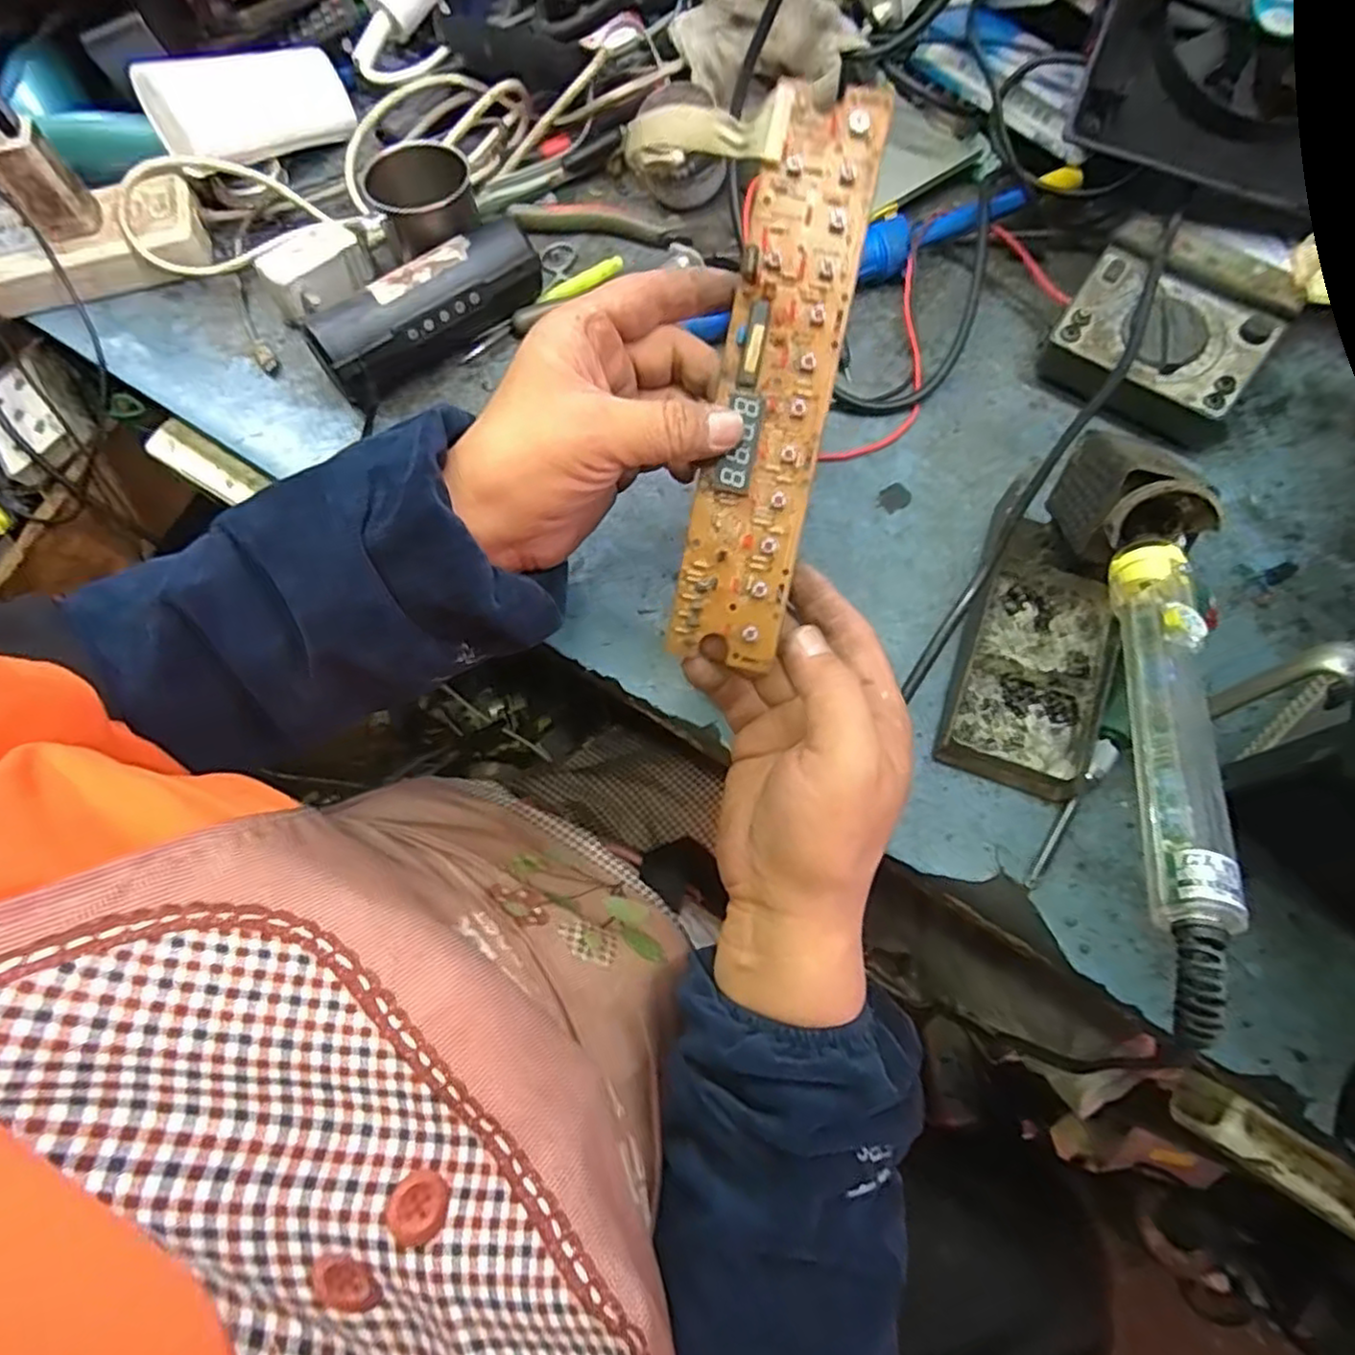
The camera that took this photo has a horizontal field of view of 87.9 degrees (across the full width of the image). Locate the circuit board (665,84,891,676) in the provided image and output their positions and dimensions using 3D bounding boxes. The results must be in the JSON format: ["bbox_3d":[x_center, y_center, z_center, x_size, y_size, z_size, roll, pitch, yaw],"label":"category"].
[{"bbox_3d":[0.042,-0.128,0.311,0.049,0.015,0.245,12,95,6],"label":"circuit board"}]

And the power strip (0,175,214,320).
[{"bbox_3d":[-0.411,-0.300,0.492,0.152,0.037,0.066,-15,69,-5],"label":"power strip"}]

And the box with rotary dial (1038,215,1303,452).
[{"bbox_3d":[0.295,-0.207,0.426,0.110,0.061,0.114,32,73,13],"label":"box with rotary dial"}]

